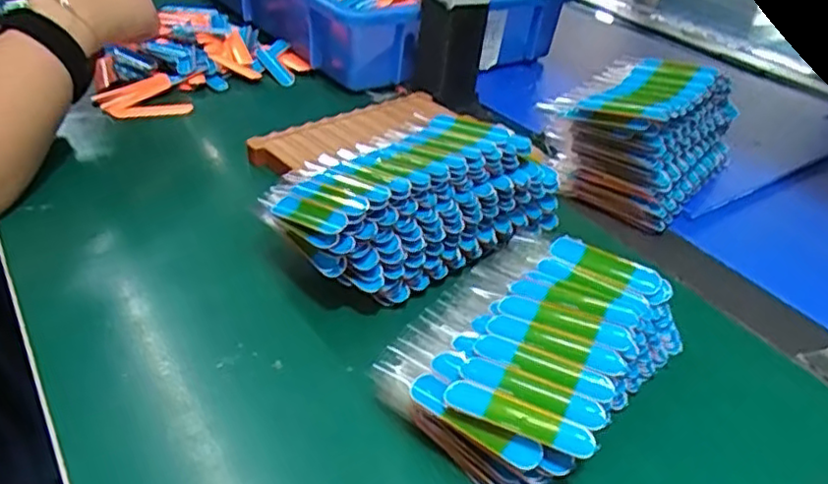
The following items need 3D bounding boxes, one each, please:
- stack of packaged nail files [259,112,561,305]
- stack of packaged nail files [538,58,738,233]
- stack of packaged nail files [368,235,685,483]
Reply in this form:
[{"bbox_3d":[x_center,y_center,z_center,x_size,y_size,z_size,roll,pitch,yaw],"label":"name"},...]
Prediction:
[{"bbox_3d":[0.001,-0.030,0.411,0.183,0.058,0.101,-22,44,-36],"label":"stack of packaged nail files"},{"bbox_3d":[0.174,-0.087,0.507,0.112,0.075,0.153,29,40,28],"label":"stack of packaged nail files"},{"bbox_3d":[0.065,0.048,0.330,0.096,0.042,0.154,29,40,28],"label":"stack of packaged nail files"}]

